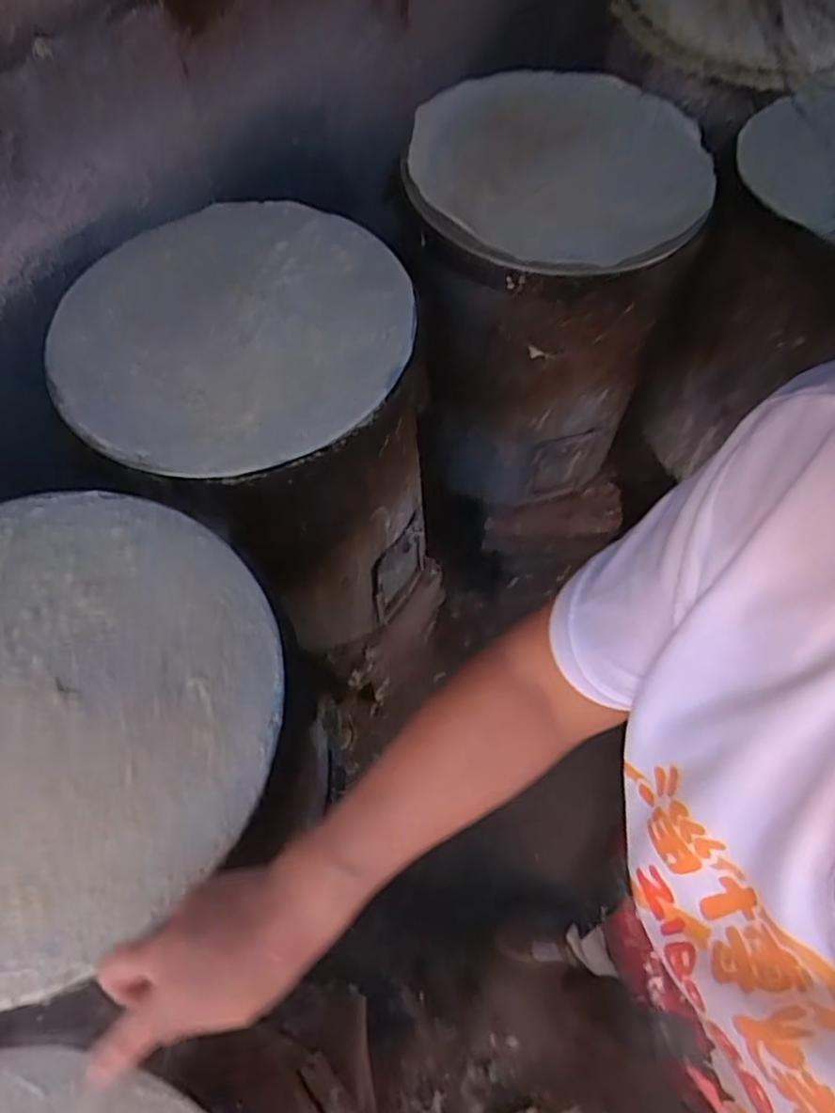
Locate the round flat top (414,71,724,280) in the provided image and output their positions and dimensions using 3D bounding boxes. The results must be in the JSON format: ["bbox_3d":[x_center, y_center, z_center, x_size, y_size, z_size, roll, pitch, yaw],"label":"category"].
[{"bbox_3d":[0.179,-0.496,0.843,0.380,0.023,0.380,0,61,-1],"label":"round flat top"}]

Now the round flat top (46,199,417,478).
[{"bbox_3d":[-0.187,-0.237,0.702,0.350,0.028,0.350,0,61,-1],"label":"round flat top"}]

